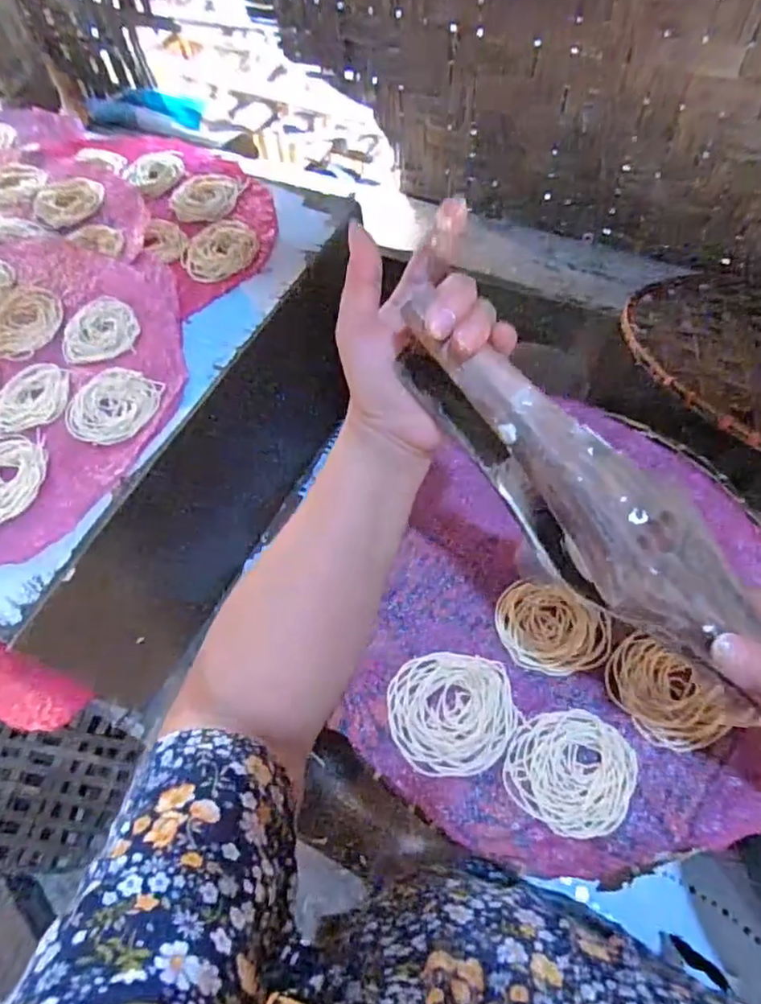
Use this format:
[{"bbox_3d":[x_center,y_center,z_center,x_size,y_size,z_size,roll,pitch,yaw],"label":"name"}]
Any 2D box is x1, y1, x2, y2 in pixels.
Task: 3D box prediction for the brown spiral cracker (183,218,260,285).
[{"bbox_3d":[-0.161,-0.252,0.610,0.079,0.005,0.075,-2,60,3],"label":"brown spiral cracker"}]

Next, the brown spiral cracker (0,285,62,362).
[{"bbox_3d":[-0.334,-0.167,0.564,0.074,0.010,0.073,35,68,22],"label":"brown spiral cracker"}]

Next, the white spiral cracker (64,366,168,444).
[{"bbox_3d":[-0.226,-0.082,0.513,0.072,0.006,0.072,9,61,9],"label":"white spiral cracker"}]

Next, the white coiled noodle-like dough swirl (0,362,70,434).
[{"bbox_3d":[-0.302,-0.092,0.523,0.066,0.004,0.077,-15,60,-4],"label":"white coiled noodle-like dough swirl"}]

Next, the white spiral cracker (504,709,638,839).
[{"bbox_3d":[0.119,0.166,0.381,0.073,0.004,0.072,-2,60,3],"label":"white spiral cracker"}]

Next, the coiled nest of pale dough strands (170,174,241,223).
[{"bbox_3d":[-0.189,-0.328,0.657,0.074,0.008,0.070,-2,60,3],"label":"coiled nest of pale dough strands"}]

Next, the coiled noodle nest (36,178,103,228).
[{"bbox_3d":[-0.337,-0.323,0.654,0.069,0.004,0.076,23,64,17],"label":"coiled noodle nest"}]

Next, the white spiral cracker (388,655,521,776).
[{"bbox_3d":[0.048,0.138,0.404,0.080,0.004,0.075,-2,60,3],"label":"white spiral cracker"}]

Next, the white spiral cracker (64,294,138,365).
[{"bbox_3d":[-0.254,-0.157,0.555,0.068,0.009,0.073,-9,60,-1],"label":"white spiral cracker"}]

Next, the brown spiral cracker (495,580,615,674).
[{"bbox_3d":[0.121,0.086,0.427,0.076,0.004,0.064,6,61,8],"label":"brown spiral cracker"}]

